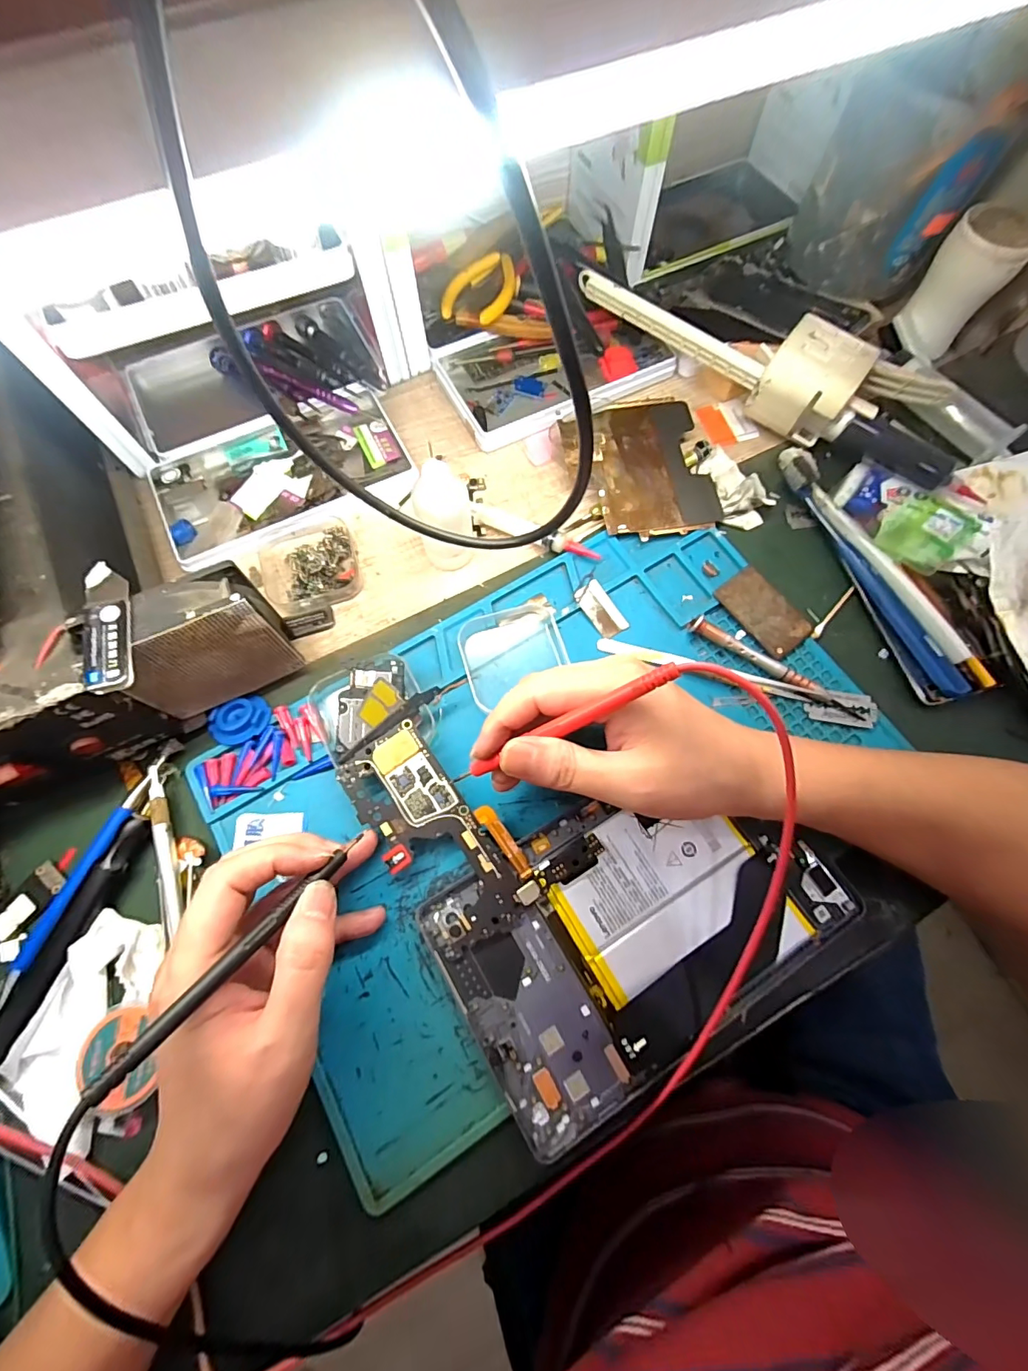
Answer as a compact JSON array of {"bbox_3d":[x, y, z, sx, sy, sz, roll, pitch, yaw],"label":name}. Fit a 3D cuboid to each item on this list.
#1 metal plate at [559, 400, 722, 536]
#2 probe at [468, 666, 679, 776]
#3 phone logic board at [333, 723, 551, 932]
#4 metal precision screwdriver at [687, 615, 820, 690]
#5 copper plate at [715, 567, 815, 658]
[{"bbox_3d":[0.093,-0.157,0.356,0.098,0.005,0.108,-10,75,-6],"label":"metal plate"},{"bbox_3d":[0.023,0.016,0.216,0.105,0.006,0.009,-30,72,21],"label":"probe"},{"bbox_3d":[-0.043,0.081,0.270,0.051,0.006,0.123,-41,82,-3],"label":"phone logic board"},{"bbox_3d":[0.151,-0.020,0.311,0.082,0.010,0.009,32,74,10],"label":"metal precision screwdriver"},{"bbox_3d":[0.166,-0.049,0.323,0.034,0.004,0.060,-35,77,-8],"label":"copper plate"}]

